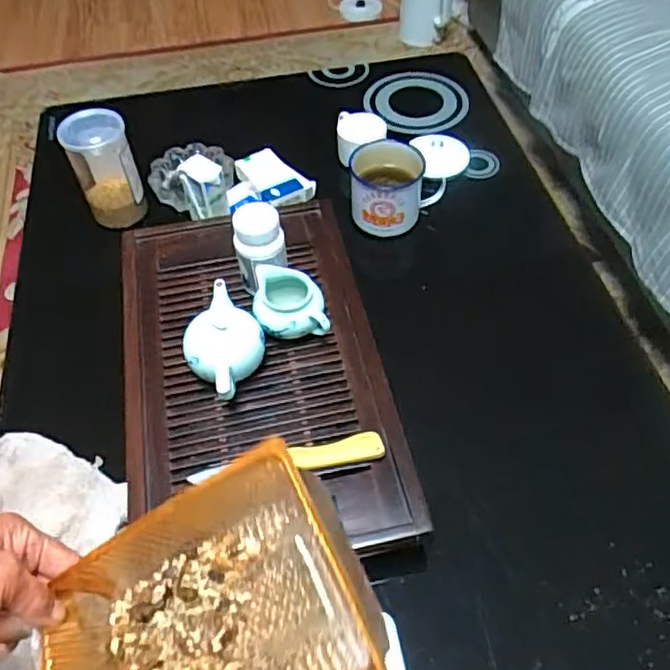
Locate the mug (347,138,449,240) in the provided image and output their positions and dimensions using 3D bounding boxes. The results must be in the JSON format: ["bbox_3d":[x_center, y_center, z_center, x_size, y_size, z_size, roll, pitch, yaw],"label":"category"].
[{"bbox_3d":[0.087,-0.207,0.923,0.132,0.093,0.106,6,53,7],"label":"mug"}]

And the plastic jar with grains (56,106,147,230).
[{"bbox_3d":[-0.333,-0.239,0.922,0.083,0.147,0.092,-22,54,-14],"label":"plastic jar with grains"}]

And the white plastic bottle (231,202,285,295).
[{"bbox_3d":[-0.089,-0.096,0.763,0.060,0.113,0.066,-10,52,-5],"label":"white plastic bottle"}]

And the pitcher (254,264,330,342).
[{"bbox_3d":[-0.053,-0.031,0.747,0.087,0.066,0.078,-6,52,-3],"label":"pitcher"}]

